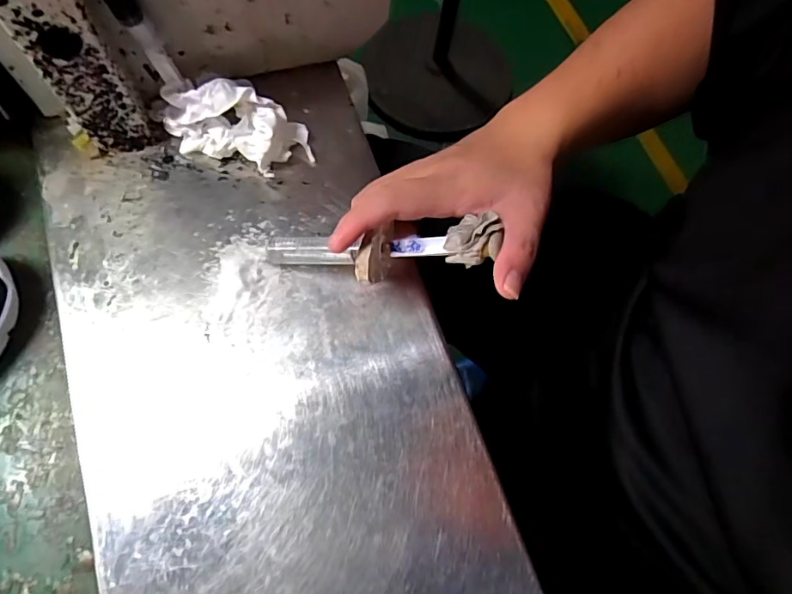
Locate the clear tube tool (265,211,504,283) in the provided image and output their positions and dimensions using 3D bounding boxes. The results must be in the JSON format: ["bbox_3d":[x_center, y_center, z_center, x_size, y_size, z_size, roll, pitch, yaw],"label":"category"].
[{"bbox_3d":[-0.008,-0.027,0.288,0.130,0.027,0.031,-4,72,4],"label":"clear tube tool"}]

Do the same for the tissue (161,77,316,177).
[{"bbox_3d":[-0.115,-0.124,0.359,0.105,0.047,0.049,15,69,1],"label":"tissue"}]

